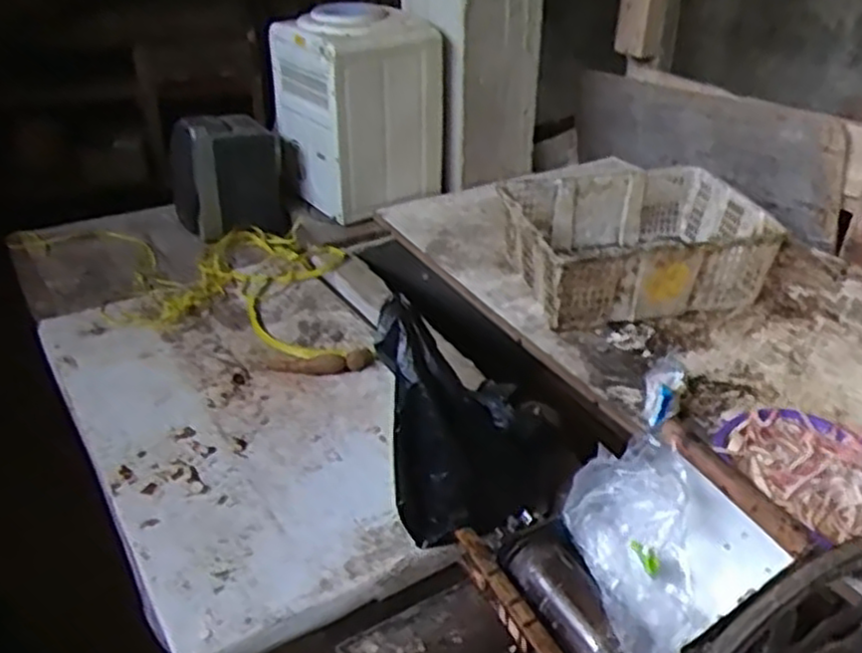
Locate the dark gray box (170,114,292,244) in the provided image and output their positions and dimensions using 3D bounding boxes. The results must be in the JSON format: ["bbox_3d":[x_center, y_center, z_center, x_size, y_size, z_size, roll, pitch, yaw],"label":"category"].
[{"bbox_3d":[-0.480,-0.349,1.801,0.267,0.266,0.180,-8,34,-13],"label":"dark gray box"}]

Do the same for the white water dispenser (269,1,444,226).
[{"bbox_3d":[-0.186,-0.531,1.848,0.320,0.407,0.318,-27,42,-35],"label":"white water dispenser"}]

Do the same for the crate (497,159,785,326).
[{"bbox_3d":[0.407,-0.171,1.556,0.484,0.161,0.346,-7,34,-11],"label":"crate"}]

